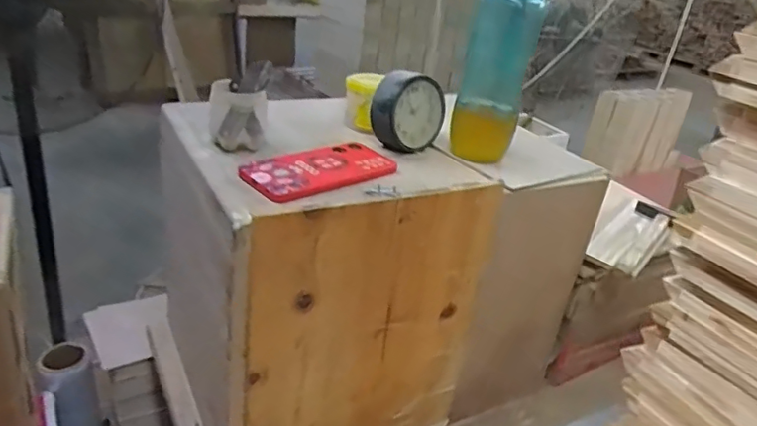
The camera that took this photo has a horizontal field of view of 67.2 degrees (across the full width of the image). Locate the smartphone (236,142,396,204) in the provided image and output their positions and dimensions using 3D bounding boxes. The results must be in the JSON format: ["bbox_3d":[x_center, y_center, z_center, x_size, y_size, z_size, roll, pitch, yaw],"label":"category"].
[{"bbox_3d":[-0.060,-0.048,0.612,0.165,0.013,0.080,-17,36,-37],"label":"smartphone"}]

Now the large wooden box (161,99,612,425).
[{"bbox_3d":[-0.011,0.069,0.765,0.482,0.355,0.315,-12,33,-32],"label":"large wooden box"}]

